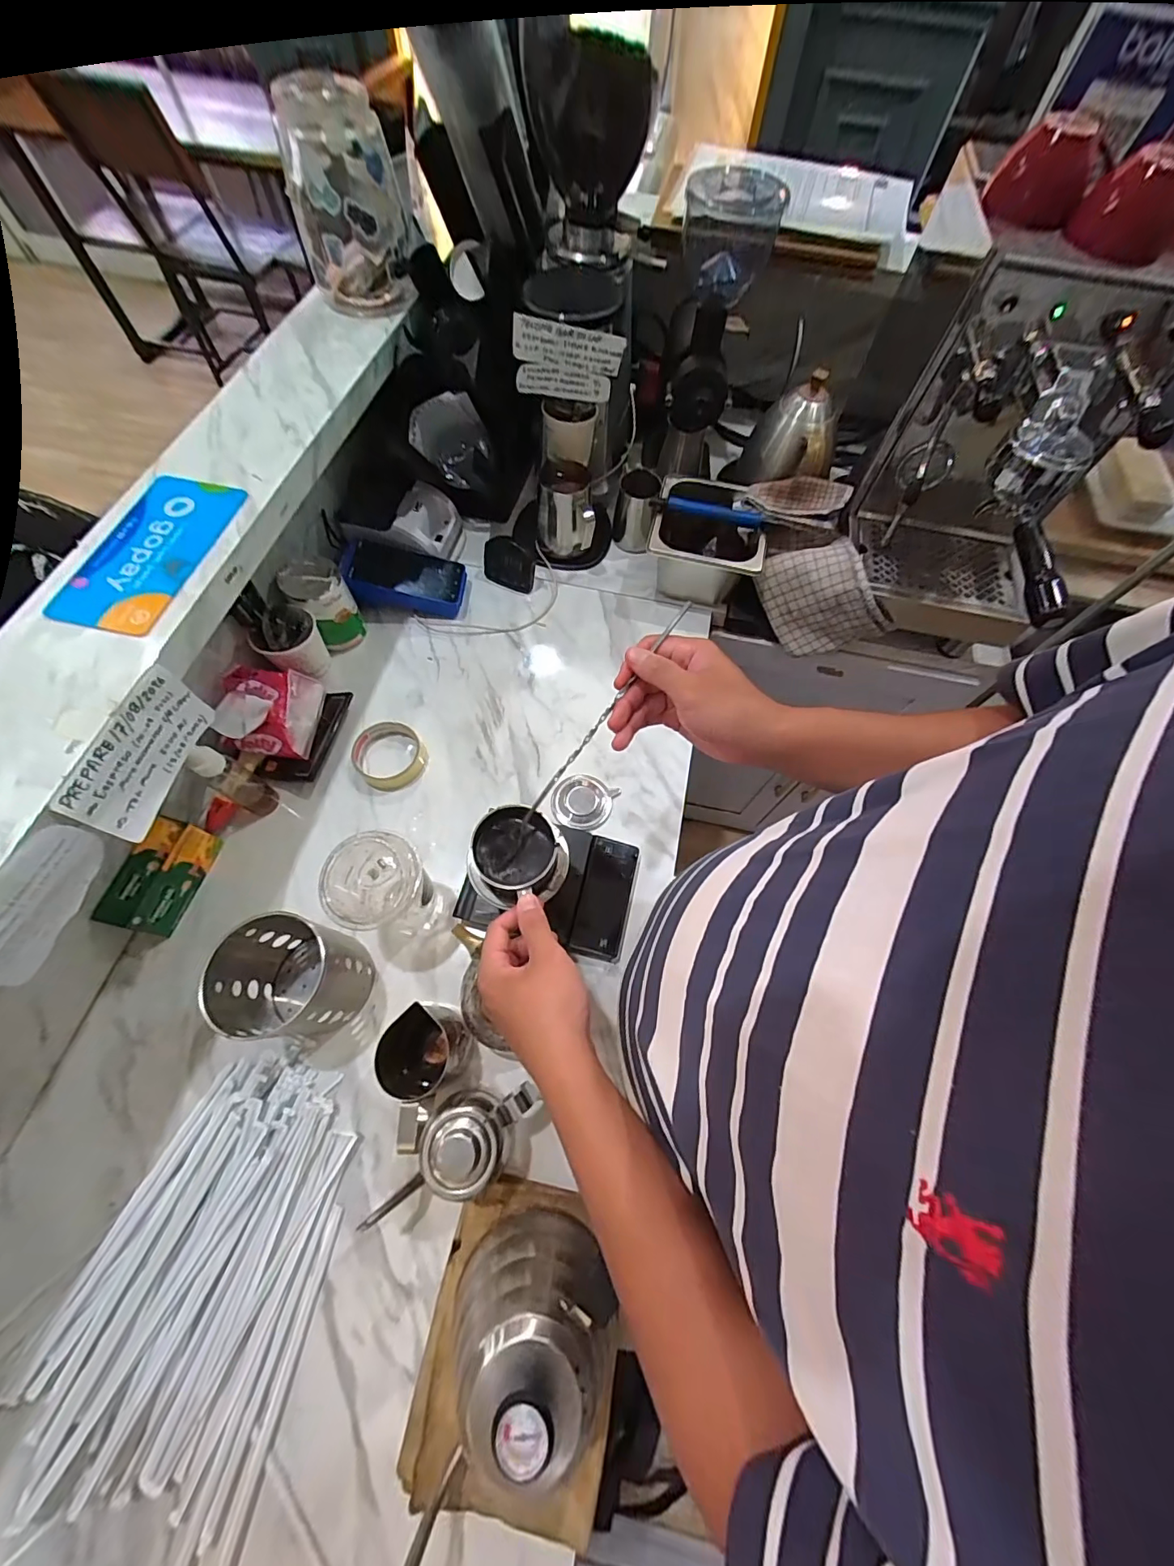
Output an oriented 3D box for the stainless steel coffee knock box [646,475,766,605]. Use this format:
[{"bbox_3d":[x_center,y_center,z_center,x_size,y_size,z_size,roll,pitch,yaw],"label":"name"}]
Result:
[{"bbox_3d":[0.173,-0.355,0.754,0.157,0.110,0.171,14,66,3],"label":"stainless steel coffee knock box"}]

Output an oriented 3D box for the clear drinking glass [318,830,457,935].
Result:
[{"bbox_3d":[-0.198,0.112,0.516,0.091,0.140,0.083,33,68,12],"label":"clear drinking glass"}]

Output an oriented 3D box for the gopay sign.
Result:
[{"bbox_3d":[-0.387,-0.207,0.446,0.102,0.006,0.178,10,65,2],"label":"gopay sign"}]

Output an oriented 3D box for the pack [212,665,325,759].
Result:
[{"bbox_3d":[-0.375,-0.086,0.601,0.092,0.057,0.093,3,65,-1],"label":"pack"}]

